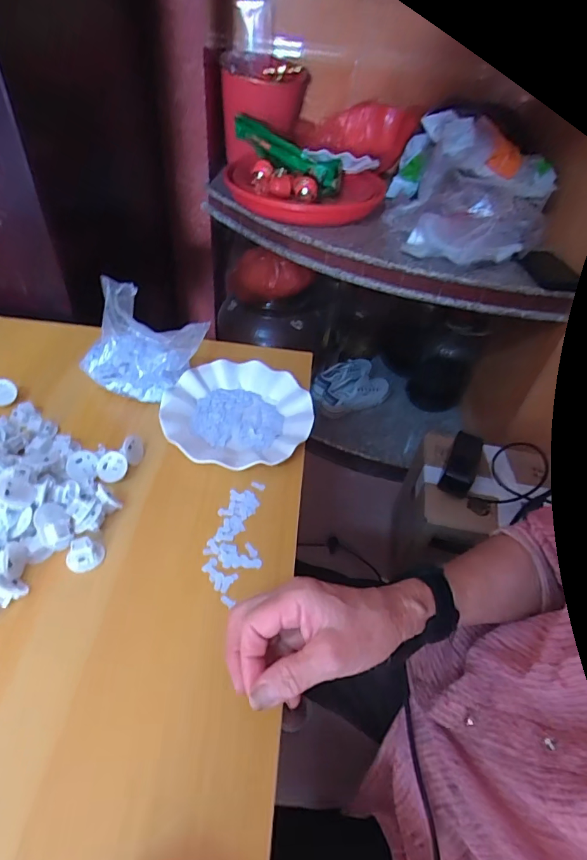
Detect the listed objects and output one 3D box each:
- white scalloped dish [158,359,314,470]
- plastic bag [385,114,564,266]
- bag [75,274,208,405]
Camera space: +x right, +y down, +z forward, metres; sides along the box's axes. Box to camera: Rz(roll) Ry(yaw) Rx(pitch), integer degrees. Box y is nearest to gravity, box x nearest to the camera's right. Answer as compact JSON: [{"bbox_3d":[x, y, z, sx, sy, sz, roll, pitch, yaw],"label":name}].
[{"bbox_3d":[-0.068,-0.023,0.552,0.177,0.019,0.178,4,46,-4],"label":"white scalloped dish"},{"bbox_3d":[0.341,-0.471,0.854,0.301,0.181,0.349,16,46,8],"label":"plastic bag"},{"bbox_3d":[-0.187,-0.103,0.546,0.155,0.113,0.079,20,47,11],"label":"bag"}]

